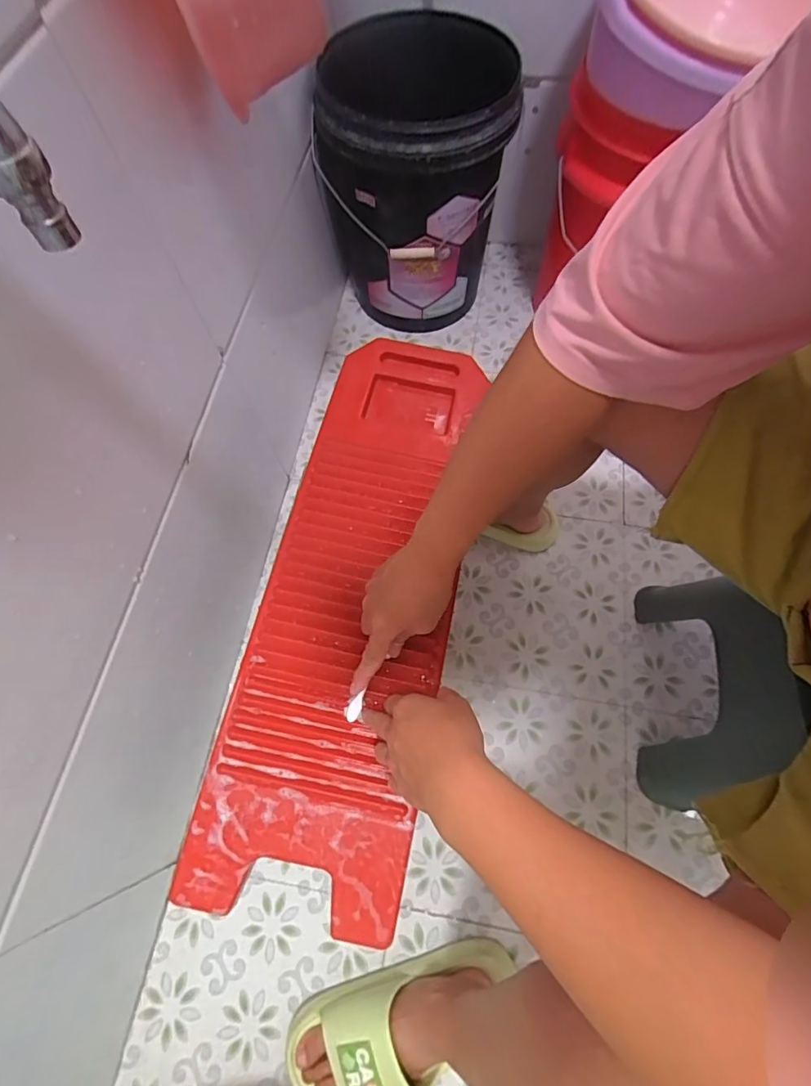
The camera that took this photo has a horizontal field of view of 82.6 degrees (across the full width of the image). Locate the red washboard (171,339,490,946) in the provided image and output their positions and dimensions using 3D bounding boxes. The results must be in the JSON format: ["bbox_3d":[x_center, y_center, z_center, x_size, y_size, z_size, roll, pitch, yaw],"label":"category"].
[{"bbox_3d":[-0.045,0.027,0.504,0.193,0.031,0.634,10,69,4],"label":"red washboard"}]

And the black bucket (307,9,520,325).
[{"bbox_3d":[0.007,-0.644,0.856,0.294,0.376,0.323,0,68,0],"label":"black bucket"}]

